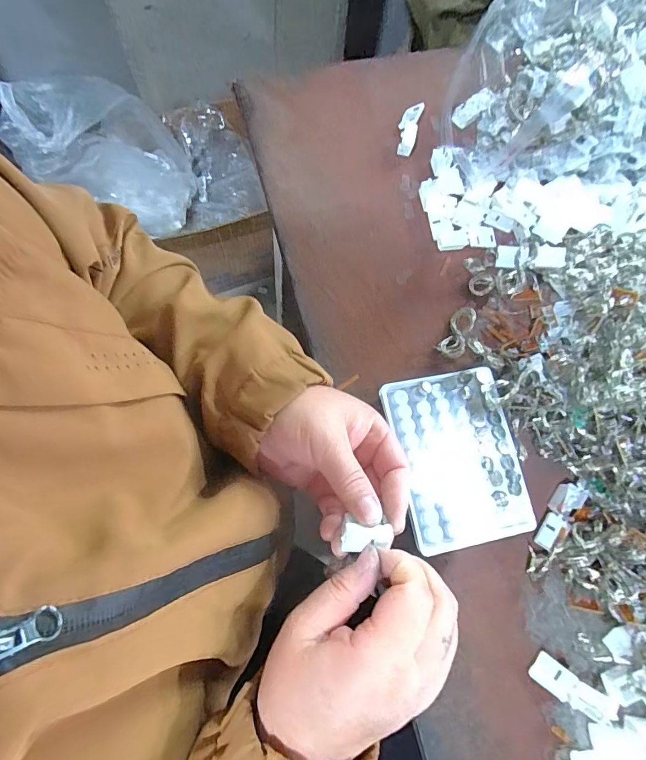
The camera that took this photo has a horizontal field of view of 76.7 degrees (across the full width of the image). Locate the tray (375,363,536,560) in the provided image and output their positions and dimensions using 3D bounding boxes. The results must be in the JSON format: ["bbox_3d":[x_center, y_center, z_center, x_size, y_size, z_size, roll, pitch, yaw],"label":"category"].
[{"bbox_3d":[0.104,0.061,0.326,0.092,0.020,0.130,-10,76,-4],"label":"tray"}]

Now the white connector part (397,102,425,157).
[{"bbox_3d":[0.086,-0.251,0.407,0.018,0.014,0.060,16,76,2],"label":"white connector part"}]

